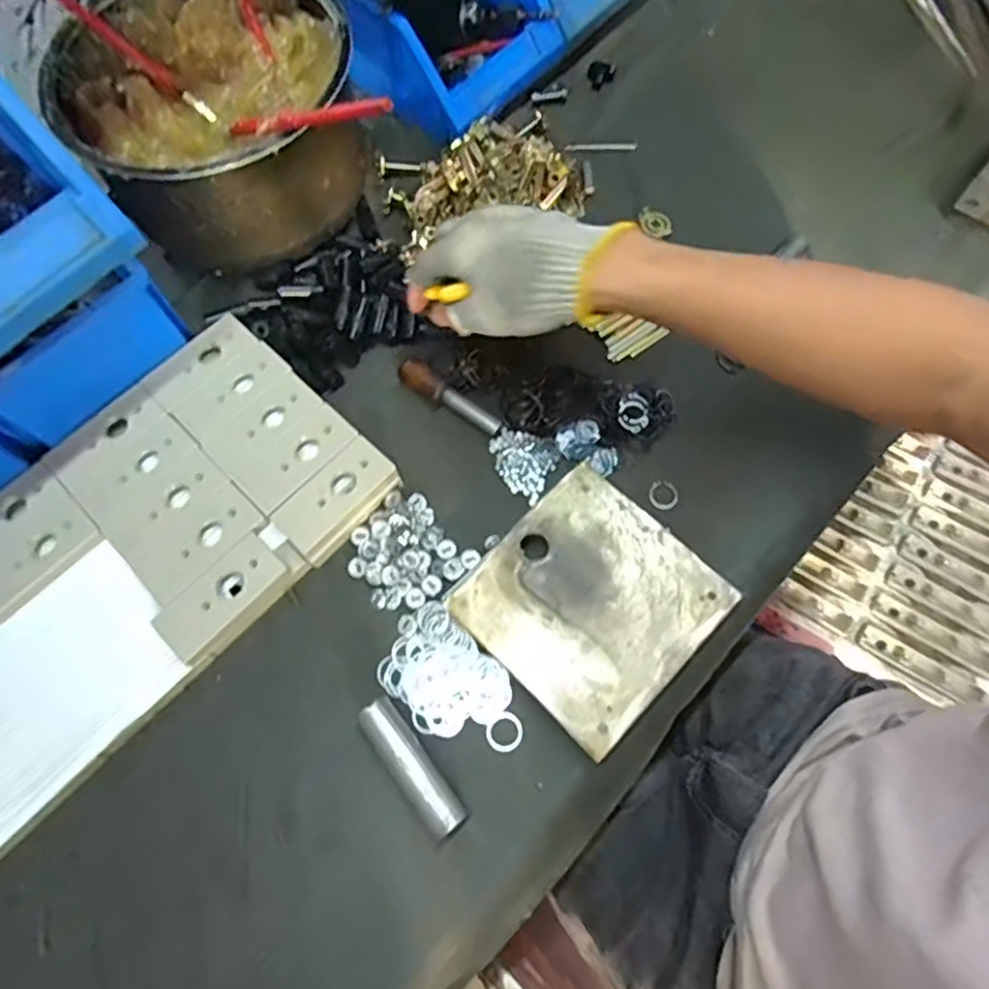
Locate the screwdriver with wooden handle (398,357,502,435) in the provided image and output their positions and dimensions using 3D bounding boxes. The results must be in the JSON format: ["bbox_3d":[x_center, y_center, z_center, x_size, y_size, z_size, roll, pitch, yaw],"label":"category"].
[{"bbox_3d":[-0.037,-0.079,0.533,0.095,0.018,0.022,33,74,12],"label":"screwdriver with wooden handle"}]

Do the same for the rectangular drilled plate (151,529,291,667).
[{"bbox_3d":[-0.192,0.074,0.468,0.044,0.016,0.091,42,76,15],"label":"rectangular drilled plate"}]

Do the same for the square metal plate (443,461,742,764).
[{"bbox_3d":[0.066,0.075,0.462,0.145,0.028,0.147,43,76,15],"label":"square metal plate"}]

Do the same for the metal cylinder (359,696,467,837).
[{"bbox_3d":[-0.054,0.176,0.425,0.023,0.023,0.092,-37,73,-11],"label":"metal cylinder"}]

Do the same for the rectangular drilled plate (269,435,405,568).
[{"bbox_3d":[-0.117,0.003,0.493,0.049,0.015,0.092,40,76,14],"label":"rectangular drilled plate"}]

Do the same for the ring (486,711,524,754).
[{"bbox_3d":[0.007,0.161,0.441,0.025,0.004,0.025,0,70,1],"label":"ring"}]

